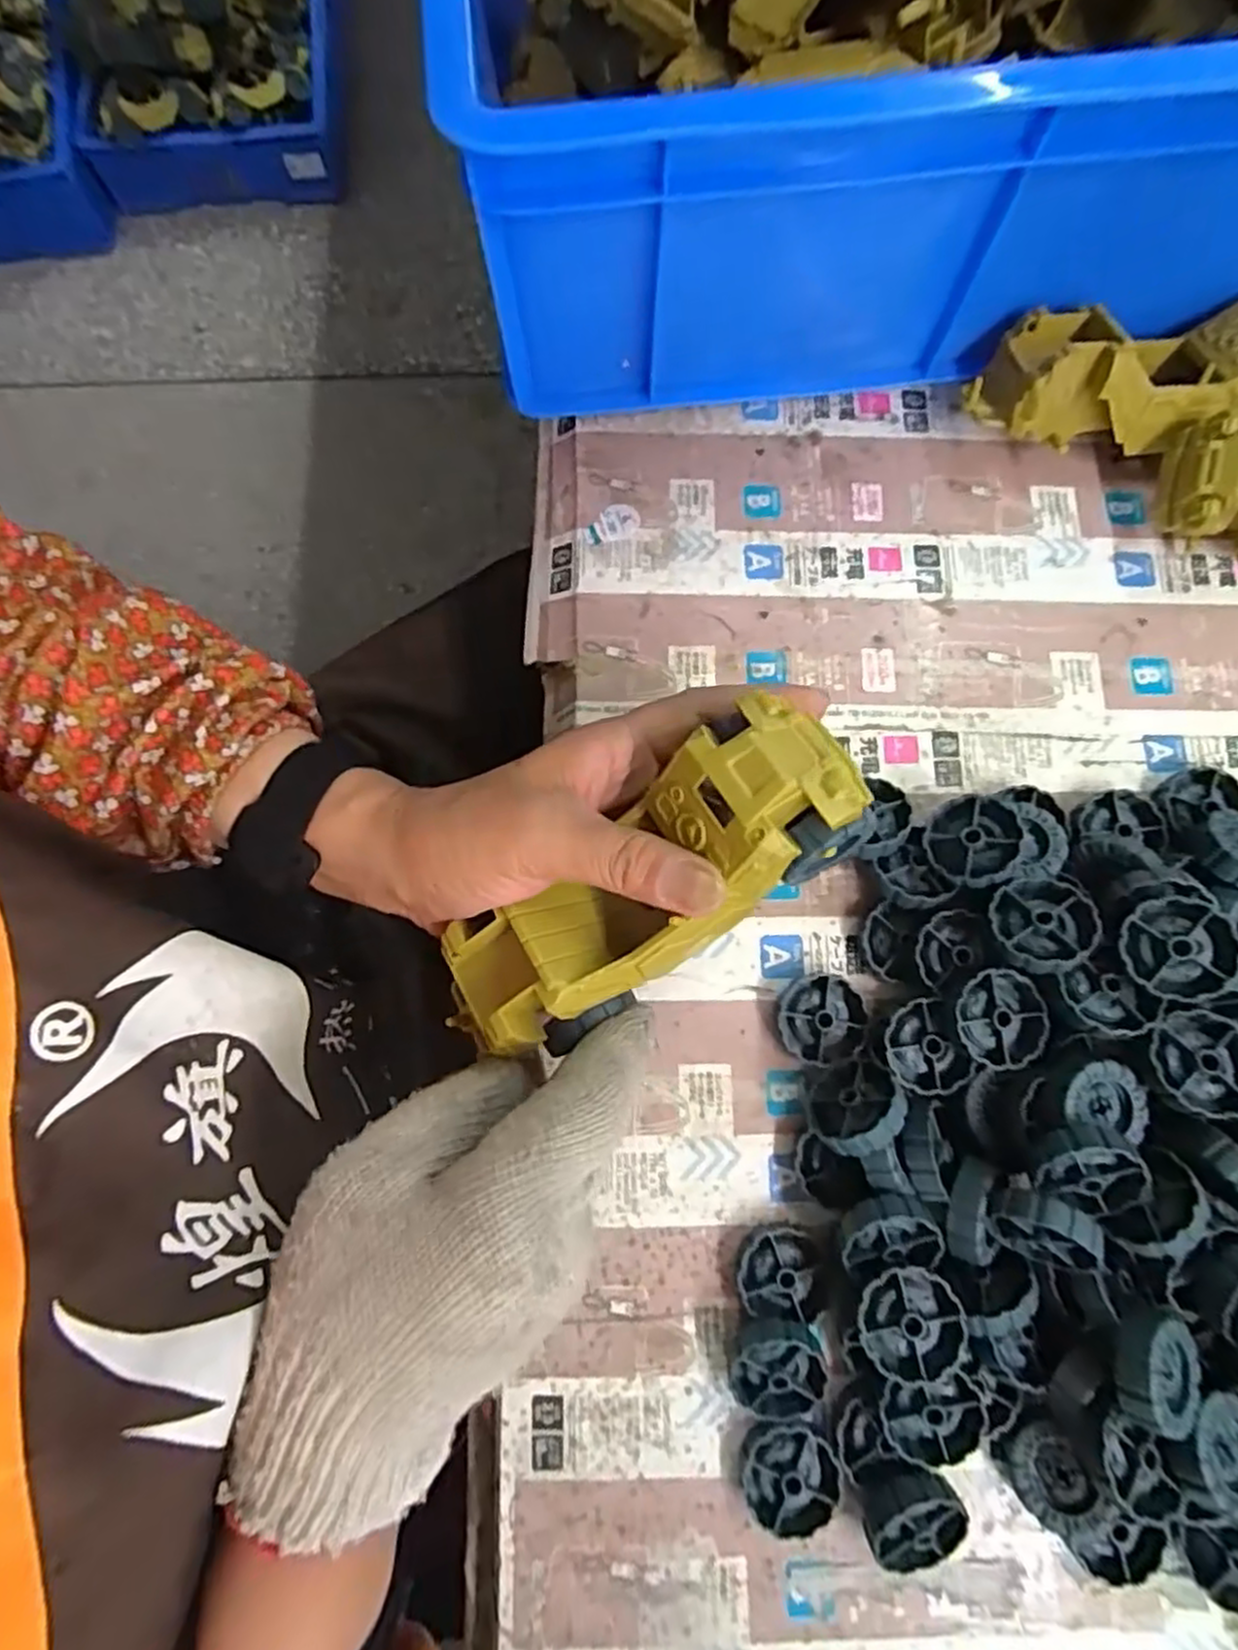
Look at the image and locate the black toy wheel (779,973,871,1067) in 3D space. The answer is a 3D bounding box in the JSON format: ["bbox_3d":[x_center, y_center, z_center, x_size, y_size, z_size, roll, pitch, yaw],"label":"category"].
[{"bbox_3d":[0.091,0.087,0.337,0.039,0.013,0.036,0,79,0],"label":"black toy wheel"}]

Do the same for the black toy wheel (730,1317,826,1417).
[{"bbox_3d":[0.066,0.220,0.308,0.038,0.015,0.038,-1,99,-4],"label":"black toy wheel"}]

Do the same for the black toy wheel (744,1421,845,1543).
[{"bbox_3d":[0.070,0.260,0.301,0.039,0.013,0.040,0,79,0],"label":"black toy wheel"}]

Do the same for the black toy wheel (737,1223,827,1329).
[{"bbox_3d":[0.068,0.189,0.319,0.035,0.012,0.034,0,79,0],"label":"black toy wheel"}]

